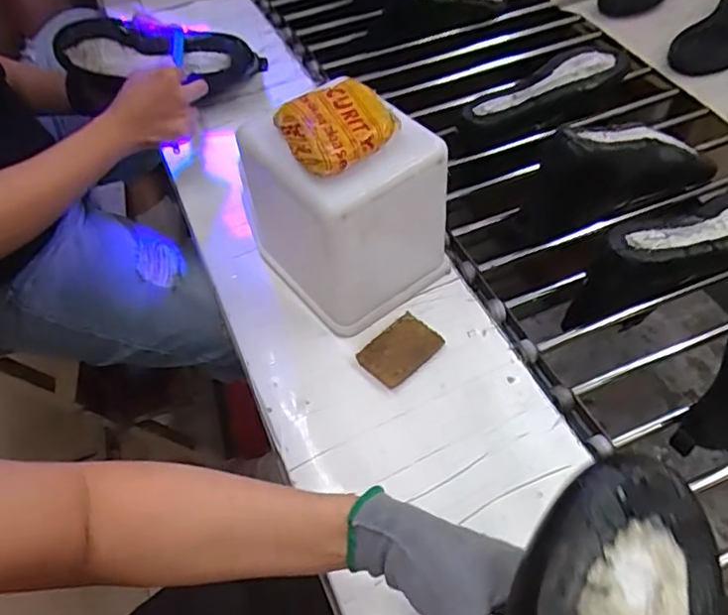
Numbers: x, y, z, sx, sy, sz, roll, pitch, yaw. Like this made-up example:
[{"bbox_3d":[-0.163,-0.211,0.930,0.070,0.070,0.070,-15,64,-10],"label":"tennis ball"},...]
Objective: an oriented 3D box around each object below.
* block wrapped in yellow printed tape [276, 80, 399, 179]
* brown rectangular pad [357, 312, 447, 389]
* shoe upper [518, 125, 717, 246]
[{"bbox_3d":[-0.022,-0.150,0.495,0.083,0.023,0.083,-28,55,-16],"label":"block wrapped in yellow printed tape"},{"bbox_3d":[0.033,0.040,0.563,0.071,0.016,0.049,-38,59,-23],"label":"brown rectangular pad"},{"bbox_3d":[0.287,-0.163,0.691,0.249,0.107,0.072,-19,53,-10],"label":"shoe upper"}]

